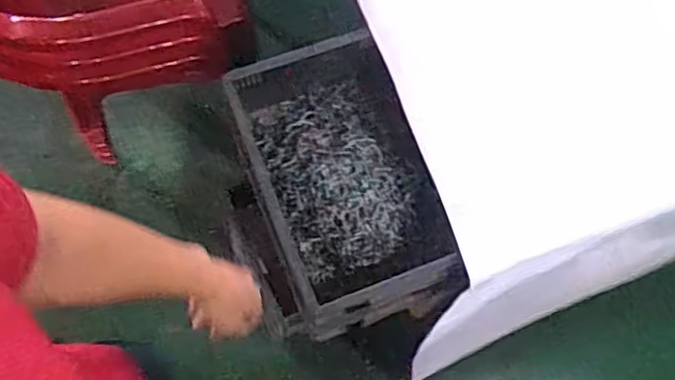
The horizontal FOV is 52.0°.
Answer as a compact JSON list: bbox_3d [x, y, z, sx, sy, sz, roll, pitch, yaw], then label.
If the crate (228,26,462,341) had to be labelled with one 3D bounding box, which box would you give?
[{"bbox_3d":[0.015,-0.014,0.917,0.207,0.122,0.342,-18,72,-8],"label":"crate"}]

